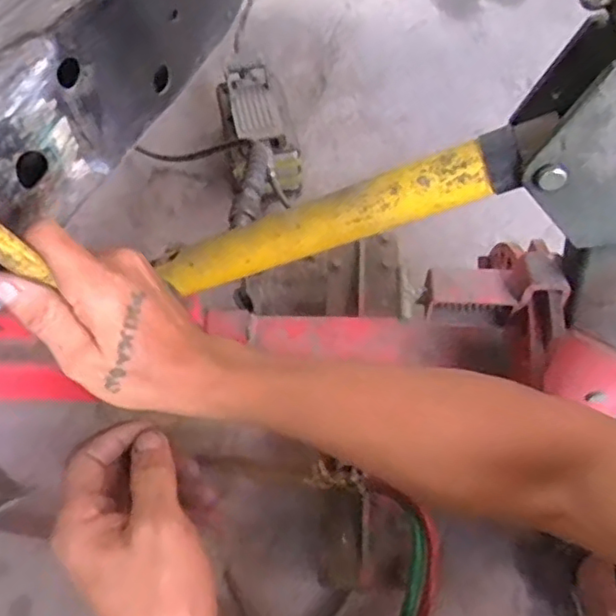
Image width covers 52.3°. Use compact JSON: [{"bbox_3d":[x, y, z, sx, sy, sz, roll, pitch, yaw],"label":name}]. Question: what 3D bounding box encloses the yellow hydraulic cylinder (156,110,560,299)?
[{"bbox_3d":[0.026,-0.091,0.645,0.447,0.047,0.050,-17,50,22],"label":"yellow hydraulic cylinder"}]

